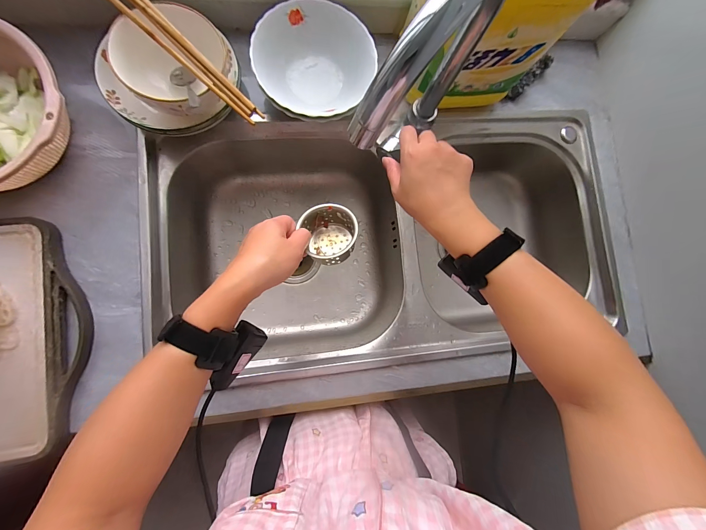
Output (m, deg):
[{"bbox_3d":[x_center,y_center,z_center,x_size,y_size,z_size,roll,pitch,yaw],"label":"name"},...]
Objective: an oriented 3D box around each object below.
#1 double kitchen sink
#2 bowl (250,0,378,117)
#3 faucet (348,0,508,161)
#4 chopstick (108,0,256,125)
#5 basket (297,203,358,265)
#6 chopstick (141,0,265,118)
[{"bbox_3d":[0.062,-0.045,0.559,0.745,0.176,0.393,-4,85,-8],"label":"double kitchen sink"},{"bbox_3d":[-0.062,-0.294,0.448,0.169,0.057,0.158,1,84,-8],"label":"bowl"},{"bbox_3d":[0.054,-0.148,0.289,0.039,0.257,0.174,36,81,-3],"label":"faucet"},{"bbox_3d":[-0.208,-0.247,0.358,0.234,0.009,0.009,41,81,-2],"label":"chopstick"},{"bbox_3d":[-0.029,-0.036,0.378,0.072,0.045,0.078,-3,62,6],"label":"basket"},{"bbox_3d":[-0.195,-0.261,0.358,0.233,0.012,0.012,44,81,-2],"label":"chopstick"}]

